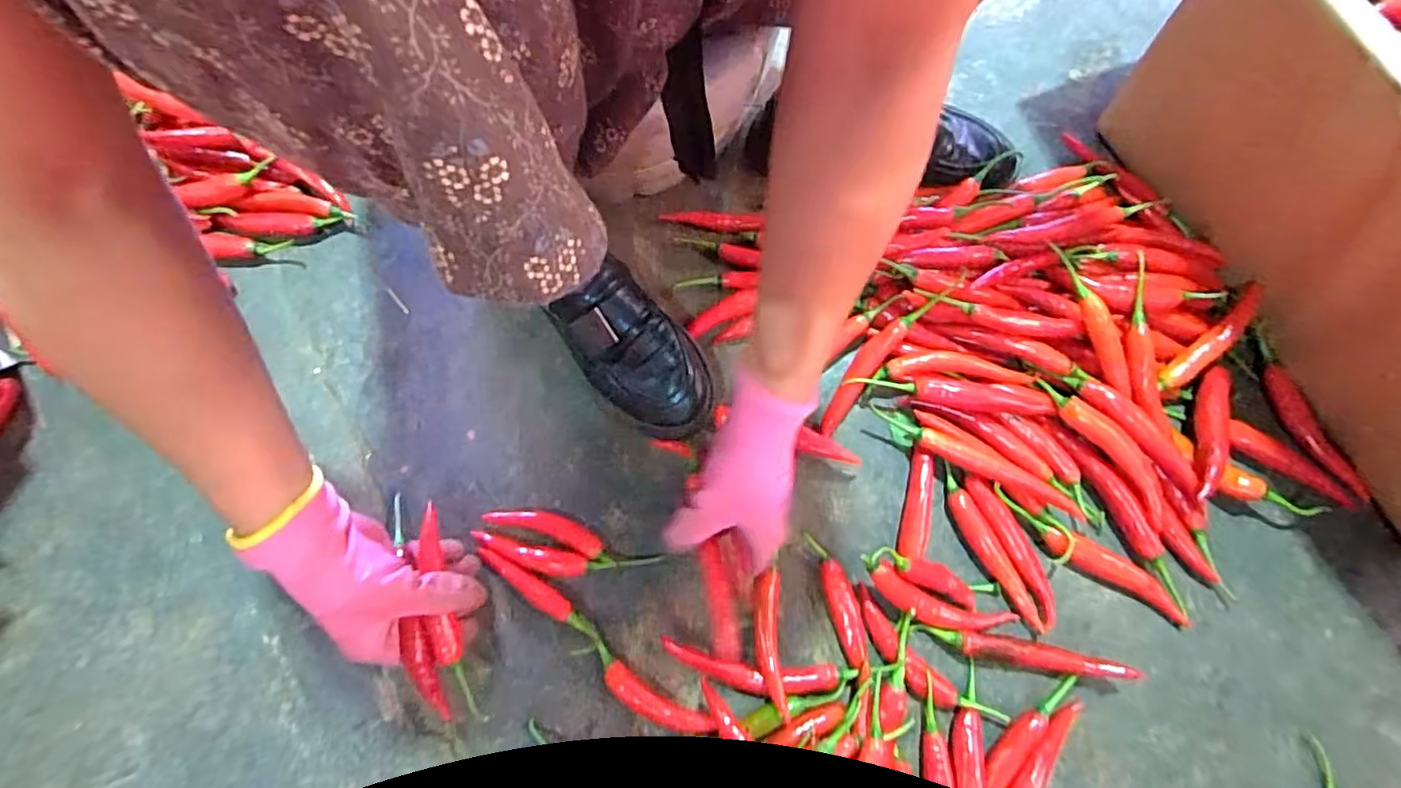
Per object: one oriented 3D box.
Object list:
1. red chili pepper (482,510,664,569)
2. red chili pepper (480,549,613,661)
[{"bbox_3d":[-0.101,0.112,0.485,0.140,0.016,0.025,21,75,5],"label":"red chili pepper"},{"bbox_3d":[-0.115,0.153,0.472,0.126,0.020,0.018,35,77,8],"label":"red chili pepper"}]

